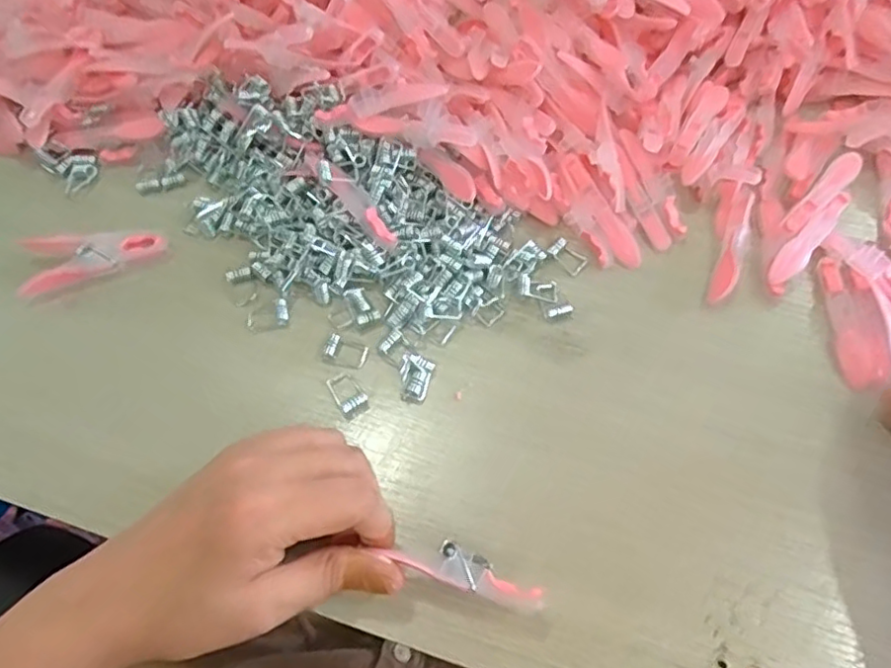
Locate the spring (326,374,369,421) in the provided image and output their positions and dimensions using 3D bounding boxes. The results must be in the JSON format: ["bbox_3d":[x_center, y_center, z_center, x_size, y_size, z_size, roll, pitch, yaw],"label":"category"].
[{"bbox_3d":[-0.049,0.031,0.313,0.015,0.006,0.025,-33,66,-17],"label":"spring"}]

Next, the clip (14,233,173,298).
[{"bbox_3d":[-0.195,-0.042,0.344,0.073,0.015,0.032,-12,61,-6],"label":"clip"}]

